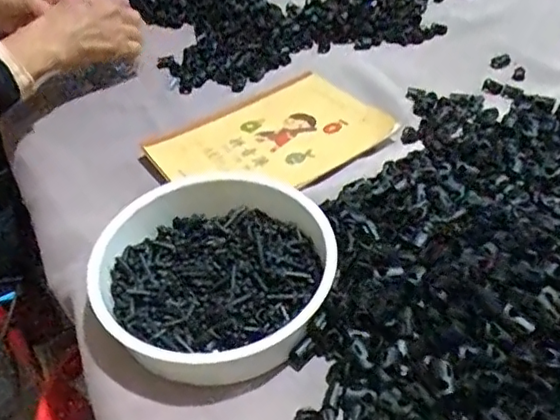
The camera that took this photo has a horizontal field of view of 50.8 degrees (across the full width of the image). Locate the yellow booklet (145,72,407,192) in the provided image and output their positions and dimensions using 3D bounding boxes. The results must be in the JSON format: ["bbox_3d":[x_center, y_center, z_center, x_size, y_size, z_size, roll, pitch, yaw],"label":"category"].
[{"bbox_3d":[-0.005,-0.066,0.563,0.197,0.014,0.145,-32,50,-25],"label":"yellow booklet"}]

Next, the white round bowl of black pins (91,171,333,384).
[{"bbox_3d":[-0.043,0.043,0.409,0.154,0.047,0.163,-3,44,3],"label":"white round bowl of black pins"}]

